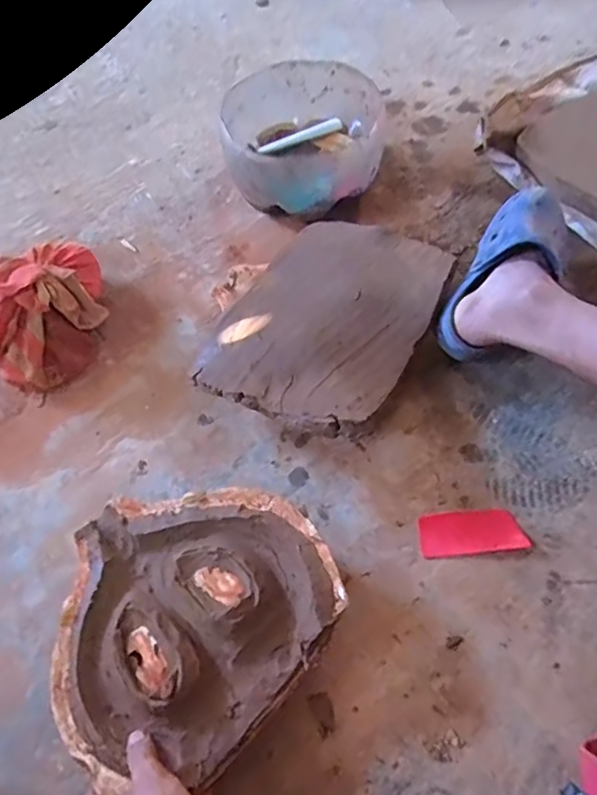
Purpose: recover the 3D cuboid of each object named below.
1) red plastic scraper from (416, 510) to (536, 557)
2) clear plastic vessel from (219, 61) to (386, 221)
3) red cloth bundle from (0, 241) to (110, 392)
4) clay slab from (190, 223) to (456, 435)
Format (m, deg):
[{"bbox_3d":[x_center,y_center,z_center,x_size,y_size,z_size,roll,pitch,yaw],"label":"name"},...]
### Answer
[{"bbox_3d":[0.186,0.144,0.613,0.109,0.004,0.047,-5,59,1],"label":"red plastic scraper"},{"bbox_3d":[0.006,-0.381,0.876,0.227,0.120,0.240,0,59,4],"label":"clear plastic vessel"},{"bbox_3d":[-0.336,-0.125,0.746,0.185,0.122,0.168,-38,64,-17],"label":"red cloth bundle"},{"bbox_3d":[0.034,-0.100,0.691,0.221,0.024,0.298,21,63,17],"label":"clay slab"}]

